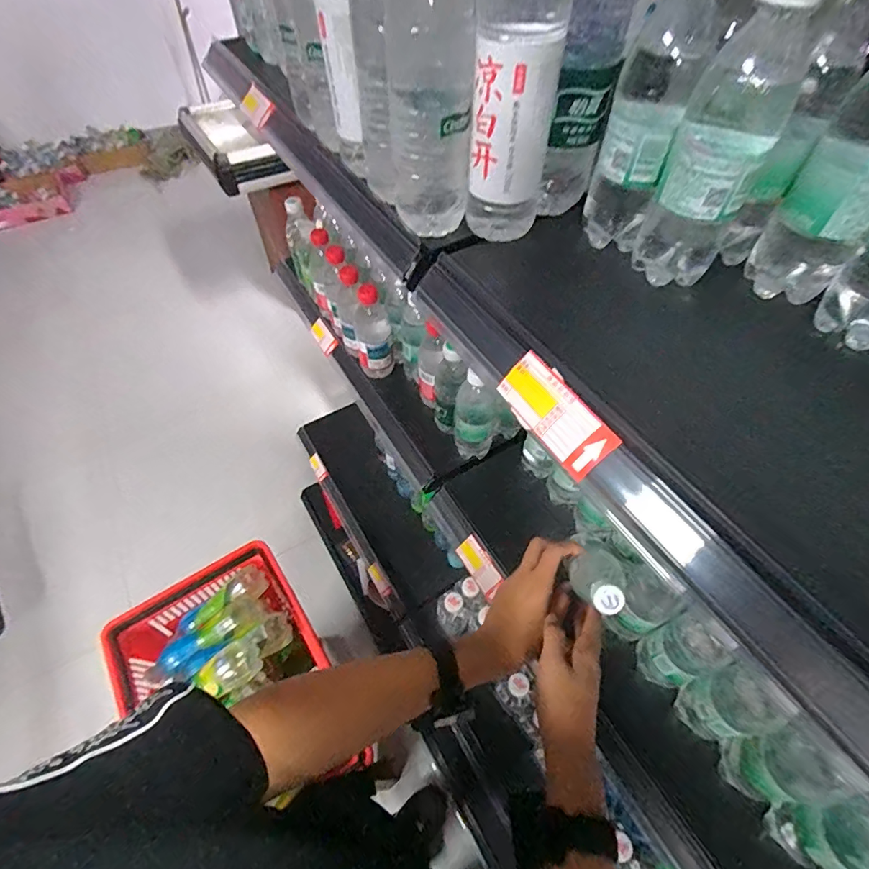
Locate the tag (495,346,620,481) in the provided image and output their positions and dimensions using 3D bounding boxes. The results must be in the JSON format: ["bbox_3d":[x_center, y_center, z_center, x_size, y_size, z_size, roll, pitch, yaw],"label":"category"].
[{"bbox_3d":[0.081,-0.014,0.317,0.040,0.004,0.092,-49,59,21],"label":"tag"}]

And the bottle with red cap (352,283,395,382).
[{"bbox_3d":[-0.111,-0.175,0.801,0.068,0.160,0.059,-13,55,-10],"label":"bottle with red cap"}]

